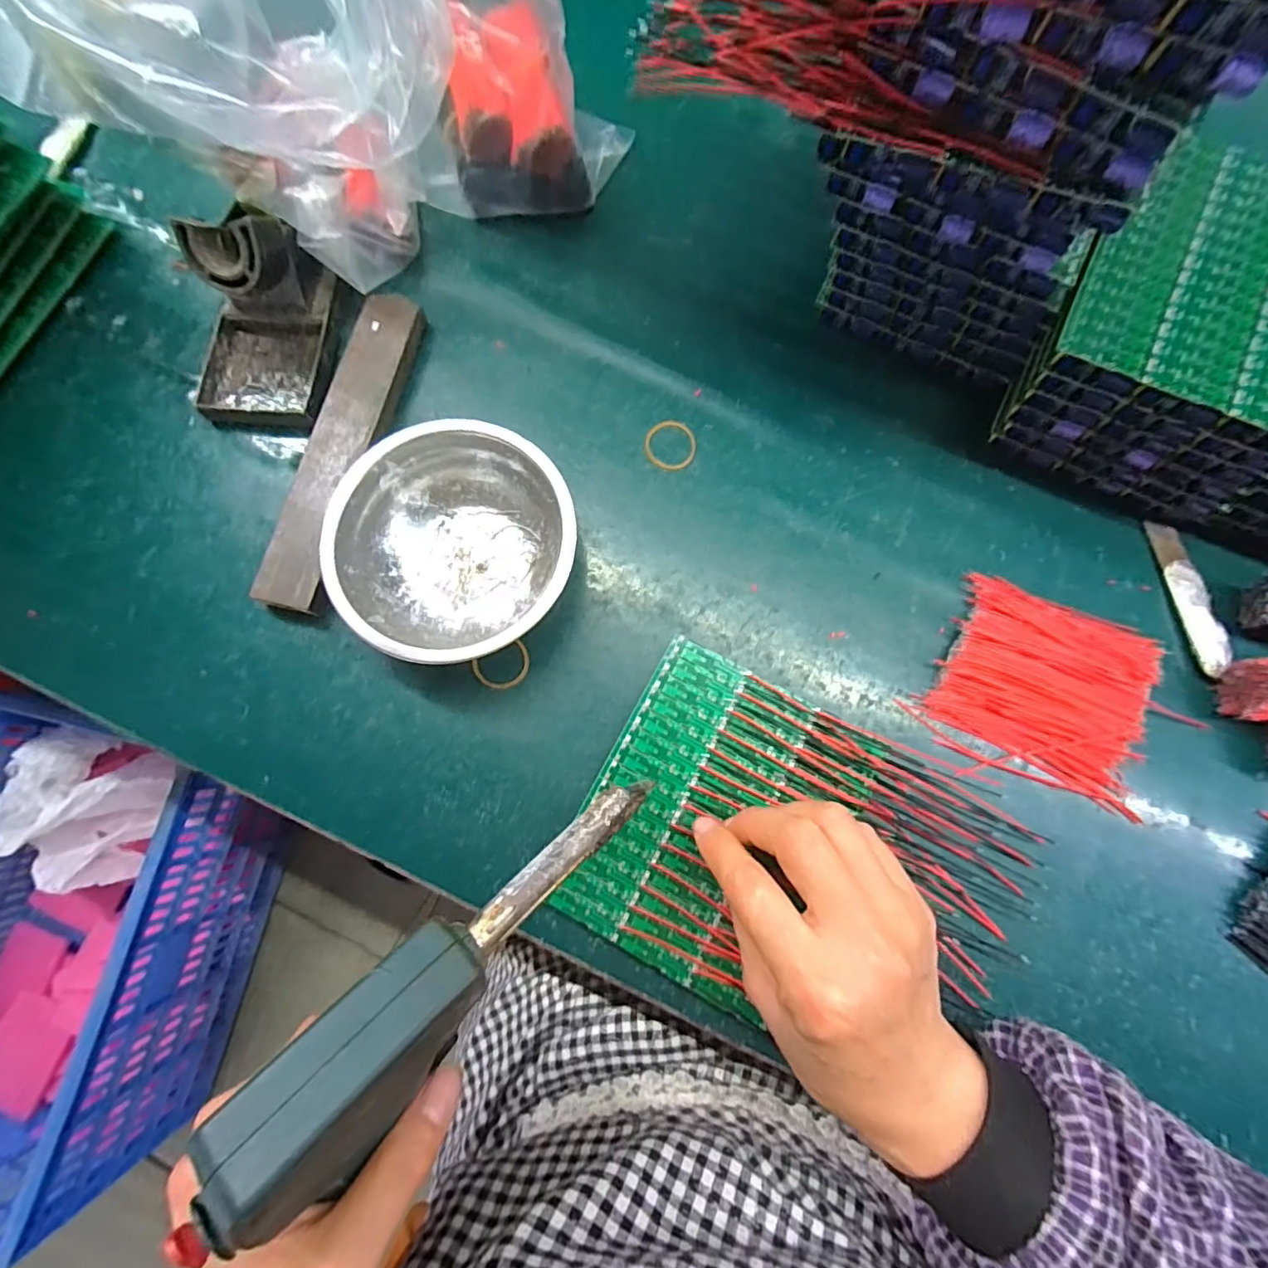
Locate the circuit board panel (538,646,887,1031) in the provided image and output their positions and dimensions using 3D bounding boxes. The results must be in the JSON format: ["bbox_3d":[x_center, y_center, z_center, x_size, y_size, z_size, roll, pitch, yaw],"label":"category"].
[{"bbox_3d":[0.042,0.093,0.288,0.123,0.004,0.147,28,77,6],"label":"circuit board panel"}]

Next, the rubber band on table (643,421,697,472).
[{"bbox_3d":[0.022,-0.114,0.341,0.031,0.004,0.032,9,79,3],"label":"rubber band on table"}]

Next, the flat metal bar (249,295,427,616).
[{"bbox_3d":[-0.170,-0.110,0.333,0.036,0.012,0.198,13,78,1],"label":"flat metal bar"}]

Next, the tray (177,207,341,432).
[{"bbox_3d":[-0.224,-0.188,0.333,0.074,0.065,0.116,4,79,1],"label":"tray"}]

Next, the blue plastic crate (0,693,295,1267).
[{"bbox_3d":[-0.790,0.409,0.768,0.396,0.259,0.603,9,79,3],"label":"blue plastic crate"}]

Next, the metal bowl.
[{"bbox_3d":[-0.095,-0.046,0.310,0.123,0.045,0.125,0,79,1],"label":"metal bowl"}]

